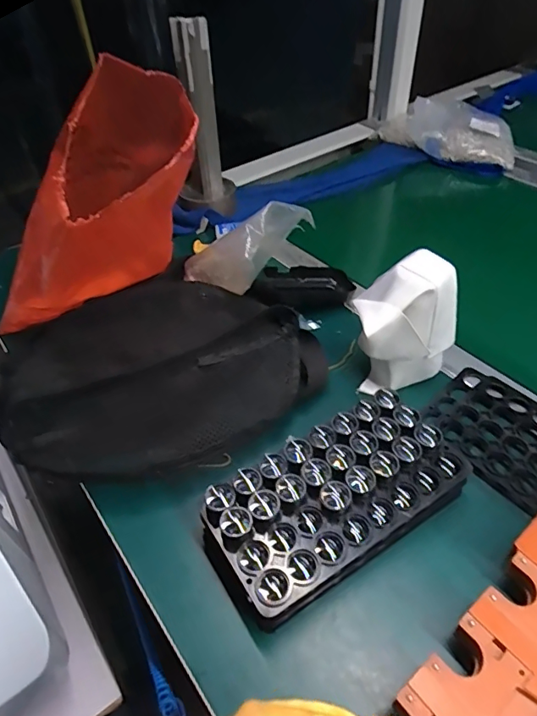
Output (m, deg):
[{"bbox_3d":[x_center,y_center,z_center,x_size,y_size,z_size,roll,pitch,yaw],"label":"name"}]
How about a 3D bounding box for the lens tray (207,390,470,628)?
[{"bbox_3d":[0.051,0.109,0.369,0.193,0.050,0.098,-28,49,-21],"label":"lens tray"}]

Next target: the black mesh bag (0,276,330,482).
[{"bbox_3d":[-0.109,0.013,0.476,0.317,0.059,0.227,-18,47,-13],"label":"black mesh bag"}]

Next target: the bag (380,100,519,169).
[{"bbox_3d":[0.332,-0.427,0.885,0.254,0.056,0.182,18,49,21],"label":"bag"}]

